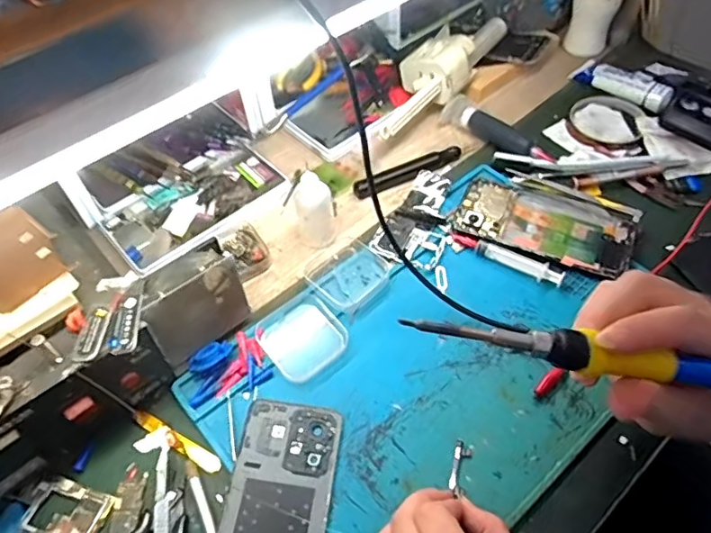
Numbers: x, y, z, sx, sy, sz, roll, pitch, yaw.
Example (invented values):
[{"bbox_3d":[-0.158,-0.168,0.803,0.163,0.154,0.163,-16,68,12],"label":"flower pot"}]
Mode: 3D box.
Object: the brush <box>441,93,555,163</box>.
[{"bbox_3d":[0.154,-0.145,0.606,0.023,0.027,0.133,-37,59,-23],"label":"brush"}]

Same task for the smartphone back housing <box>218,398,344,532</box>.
[{"bbox_3d":[-0.055,0.169,0.382,0.071,0.008,0.155,5,53,7],"label":"smartphone back housing"}]

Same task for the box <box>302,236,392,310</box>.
[{"bbox_3d":[-0.010,0.004,0.502,0.069,0.015,0.066,34,62,26],"label":"box"}]

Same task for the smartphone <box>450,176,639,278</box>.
[{"bbox_3d":[0.178,-0.041,0.525,0.157,0.009,0.078,21,57,19],"label":"smartphone"}]

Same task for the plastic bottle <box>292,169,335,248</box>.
[{"bbox_3d":[-0.038,-0.054,0.519,0.034,0.070,0.043,-8,52,-2],"label":"plastic bottle"}]

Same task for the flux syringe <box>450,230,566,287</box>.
[{"bbox_3d":[0.136,-0.010,0.503,0.106,0.010,0.016,25,58,21],"label":"flux syringe"}]

